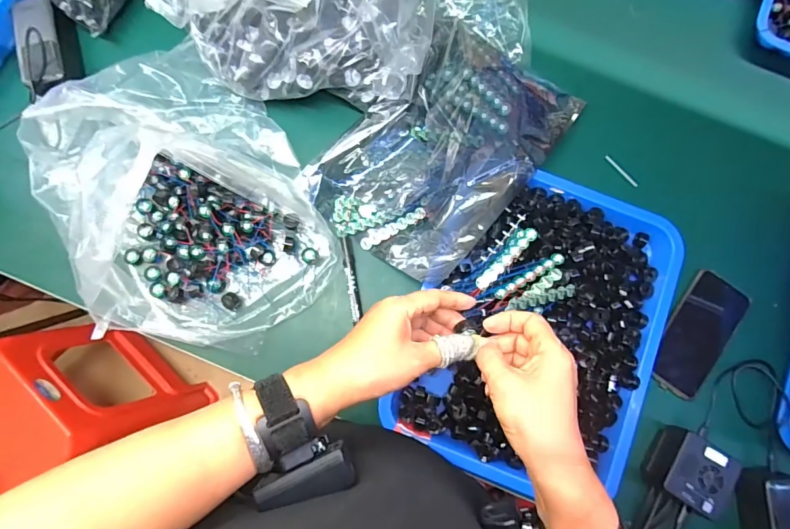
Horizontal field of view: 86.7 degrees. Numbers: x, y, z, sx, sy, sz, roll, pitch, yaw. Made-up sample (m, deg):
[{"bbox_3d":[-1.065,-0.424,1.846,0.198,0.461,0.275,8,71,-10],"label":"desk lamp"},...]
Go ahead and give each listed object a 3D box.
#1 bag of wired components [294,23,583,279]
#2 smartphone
[{"bbox_3d":[0.072,-0.157,0.545,0.216,0.051,0.351,42,83,5],"label":"bag of wired components"},{"bbox_3d":[0.391,0.092,0.542,0.069,0.009,0.156,32,87,14],"label":"smartphone"}]

